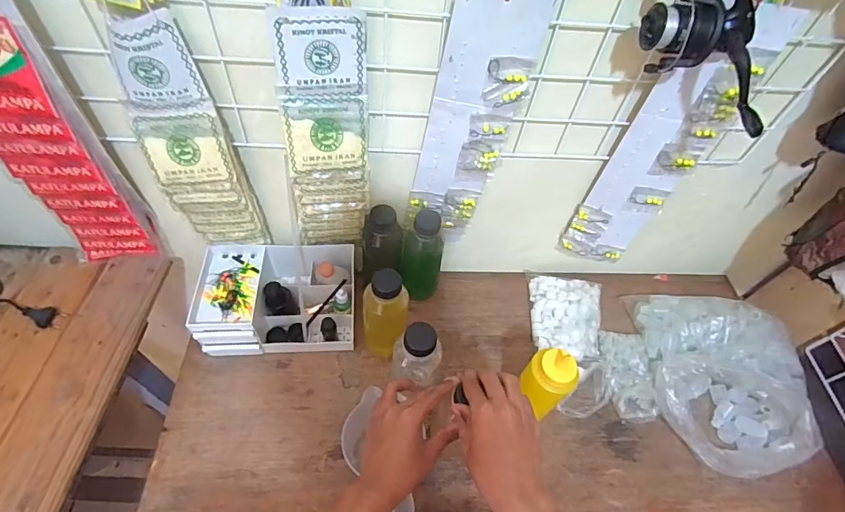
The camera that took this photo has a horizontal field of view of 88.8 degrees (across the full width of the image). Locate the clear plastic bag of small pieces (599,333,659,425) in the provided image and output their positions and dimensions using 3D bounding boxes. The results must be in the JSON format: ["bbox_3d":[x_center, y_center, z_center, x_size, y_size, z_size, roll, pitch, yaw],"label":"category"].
[{"bbox_3d":[0.331,0.187,0.691,0.076,0.023,0.138,2,53,-5],"label":"clear plastic bag of small pieces"}]

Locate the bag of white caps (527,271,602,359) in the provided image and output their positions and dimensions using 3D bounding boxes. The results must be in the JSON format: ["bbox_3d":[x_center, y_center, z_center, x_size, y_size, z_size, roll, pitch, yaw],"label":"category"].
[{"bbox_3d":[0.245,0.101,0.745,0.118,0.038,0.146,10,53,2],"label":"bag of white caps"}]

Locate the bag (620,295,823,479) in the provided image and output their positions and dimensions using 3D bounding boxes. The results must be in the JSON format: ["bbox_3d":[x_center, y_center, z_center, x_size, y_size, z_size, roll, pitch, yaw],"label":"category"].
[{"bbox_3d":[0.475,0.186,0.671,0.227,0.083,0.270,7,53,-1],"label":"bag"}]

